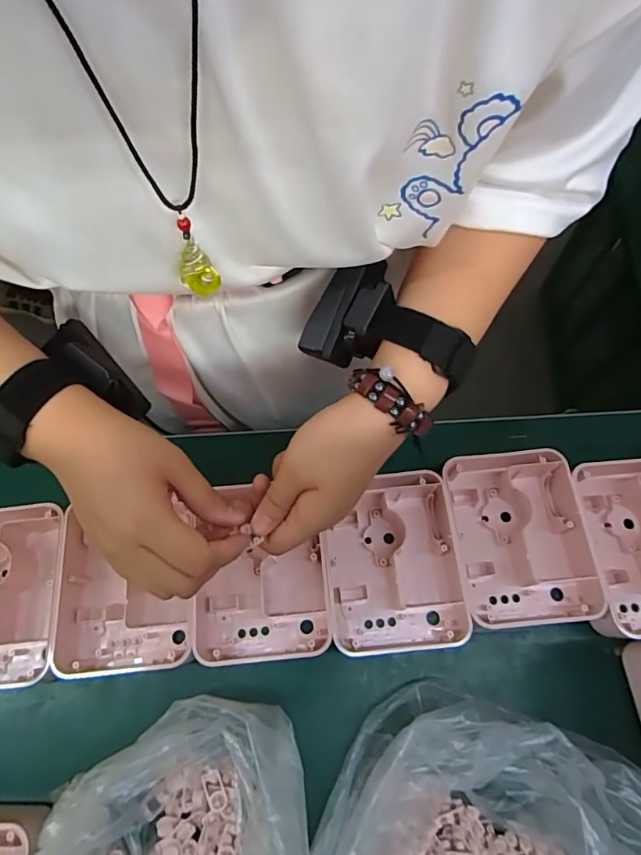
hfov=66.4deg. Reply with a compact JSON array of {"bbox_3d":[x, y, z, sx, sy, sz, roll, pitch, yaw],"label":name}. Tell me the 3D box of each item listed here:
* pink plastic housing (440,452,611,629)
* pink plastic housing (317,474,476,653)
[{"bbox_3d":[0.155,0.084,0.382,0.106,0.039,0.129,-6,68,-2],"label":"pink plastic housing"},{"bbox_3d":[0.054,0.104,0.382,0.102,0.048,0.127,-8,68,-2],"label":"pink plastic housing"}]

